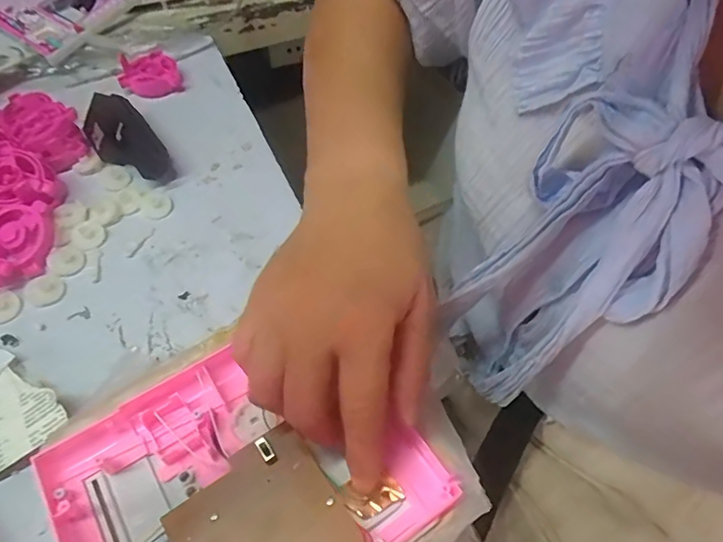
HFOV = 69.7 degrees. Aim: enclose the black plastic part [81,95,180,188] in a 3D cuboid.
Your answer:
[{"bbox_3d":[-0.191,-0.106,0.428,0.046,0.019,0.095,-38,78,-25],"label":"black plastic part"}]

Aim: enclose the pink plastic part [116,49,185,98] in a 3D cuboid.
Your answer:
[{"bbox_3d":[-0.200,-0.185,0.490,0.053,0.020,0.050,-18,71,-17],"label":"pink plastic part"}]

